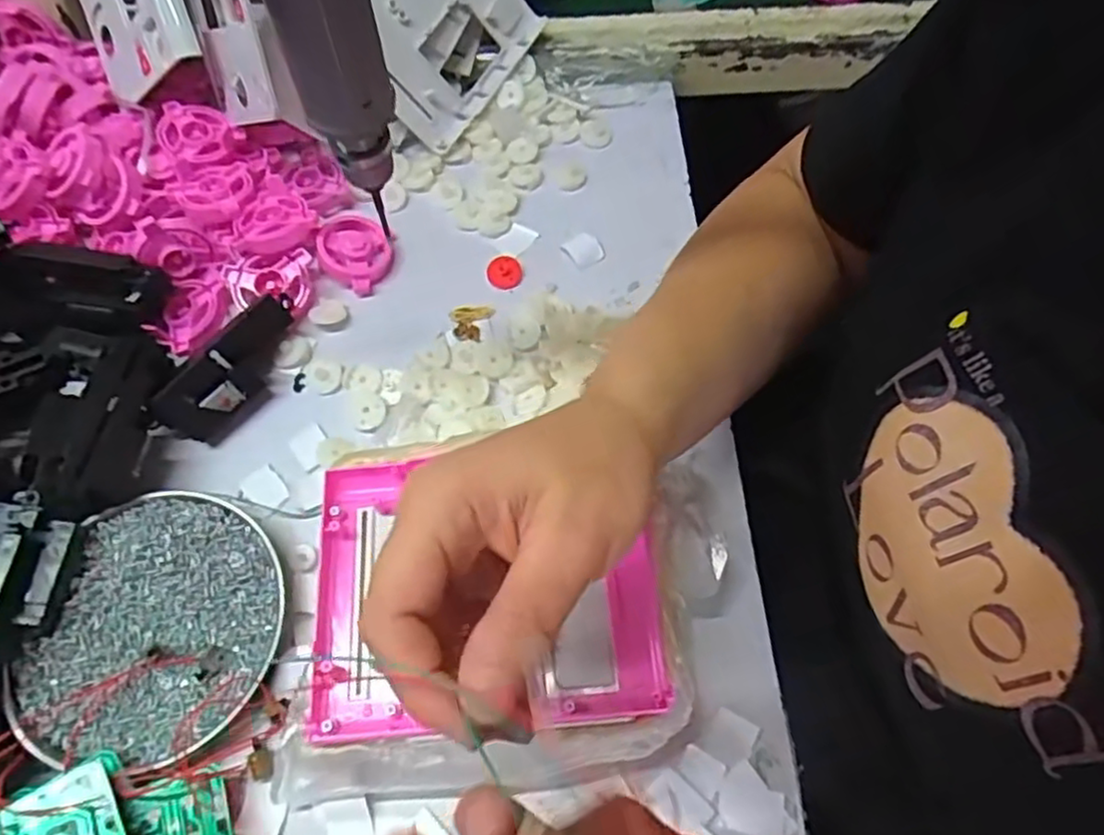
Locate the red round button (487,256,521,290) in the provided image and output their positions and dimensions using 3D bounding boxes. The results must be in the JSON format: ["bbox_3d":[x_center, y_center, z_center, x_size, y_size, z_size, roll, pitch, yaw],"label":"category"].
[{"bbox_3d":[-0.032,-0.098,0.472,0.023,0.006,0.024,0,64,0],"label":"red round button"}]

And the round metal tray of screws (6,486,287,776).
[{"bbox_3d":[-0.202,0.104,0.359,0.115,0.014,0.130,4,64,2],"label":"round metal tray of screws"}]

